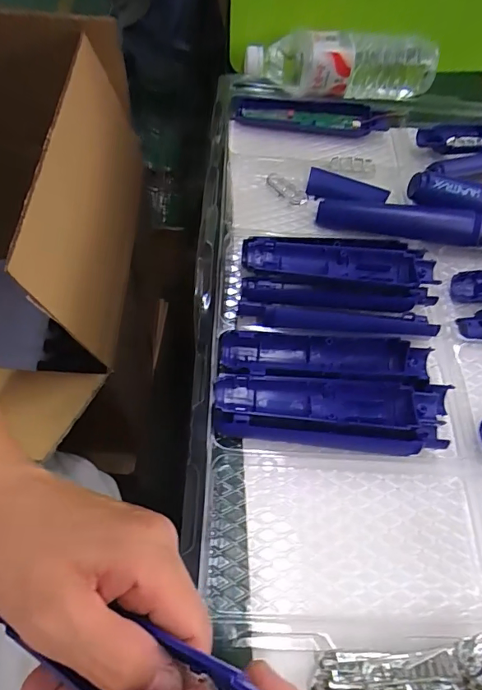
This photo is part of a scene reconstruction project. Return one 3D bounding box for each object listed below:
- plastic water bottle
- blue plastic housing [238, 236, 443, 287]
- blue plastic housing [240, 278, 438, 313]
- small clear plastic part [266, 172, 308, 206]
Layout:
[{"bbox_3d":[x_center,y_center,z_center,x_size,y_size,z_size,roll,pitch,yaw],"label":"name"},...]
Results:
[{"bbox_3d":[0.118,-0.333,0.548,0.226,0.061,0.079,8,60,1],"label":"plastic water bottle"},{"bbox_3d":[0.085,-0.071,0.406,0.166,0.017,0.037,6,60,0],"label":"blue plastic housing"},{"bbox_3d":[0.084,-0.043,0.399,0.165,0.015,0.027,6,60,-1],"label":"blue plastic housing"},{"bbox_3d":[0.047,-0.161,0.475,0.022,0.006,0.047,-34,68,-20],"label":"small clear plastic part"}]

